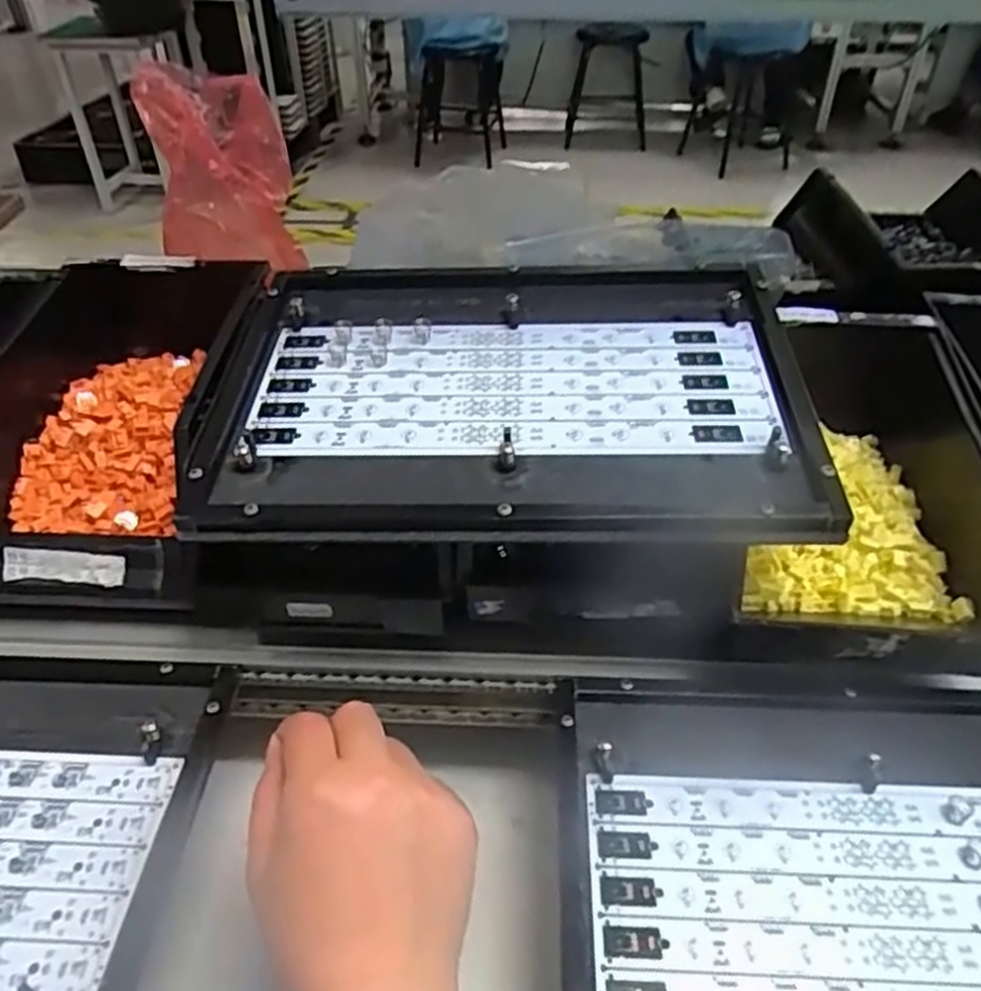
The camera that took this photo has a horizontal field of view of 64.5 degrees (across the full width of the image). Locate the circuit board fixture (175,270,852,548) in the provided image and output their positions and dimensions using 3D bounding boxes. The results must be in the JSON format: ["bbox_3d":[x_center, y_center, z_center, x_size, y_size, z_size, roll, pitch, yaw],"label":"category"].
[{"bbox_3d":[0.002,-0.062,0.451,0.340,0.034,0.230,1,40,1],"label":"circuit board fixture"}]

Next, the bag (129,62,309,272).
[{"bbox_3d":[-0.226,-0.278,0.654,0.105,0.128,0.131,-10,41,-11],"label":"bag"}]

